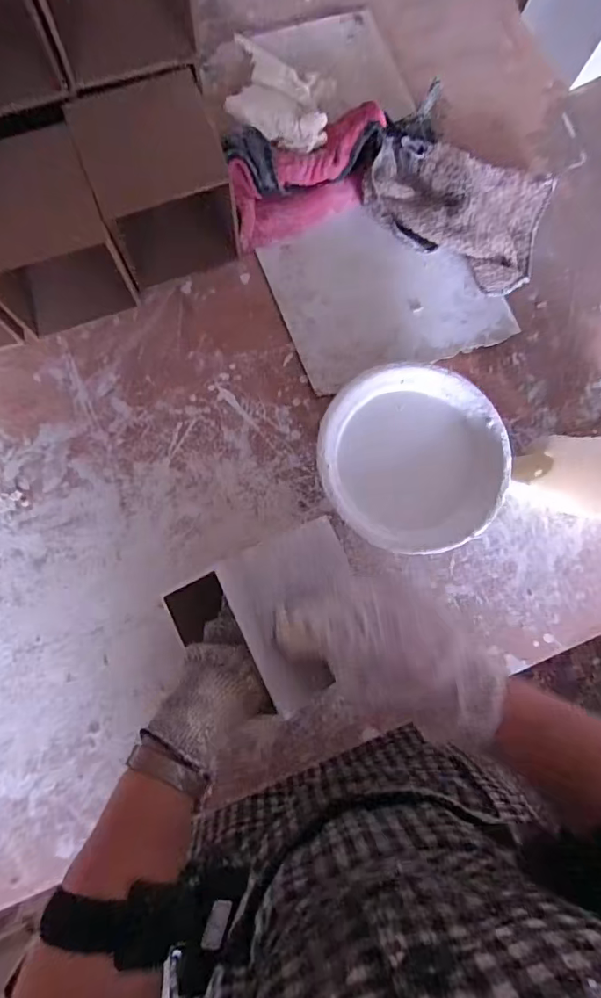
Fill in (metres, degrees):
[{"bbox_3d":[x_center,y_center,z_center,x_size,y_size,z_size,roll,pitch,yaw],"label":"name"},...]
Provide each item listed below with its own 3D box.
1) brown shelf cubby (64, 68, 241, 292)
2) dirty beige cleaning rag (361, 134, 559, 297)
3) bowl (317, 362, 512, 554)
[{"bbox_3d":[-0.128,-0.290,0.457,0.120,0.111,0.106,-18,84,-6],"label":"brown shelf cubby"},{"bbox_3d":[0.167,-0.310,0.511,0.195,0.044,0.140,25,81,0],"label":"dirty beige cleaning rag"},{"bbox_3d":[0.101,-0.036,0.464,0.167,0.058,0.168,1,82,-4],"label":"bowl"}]

